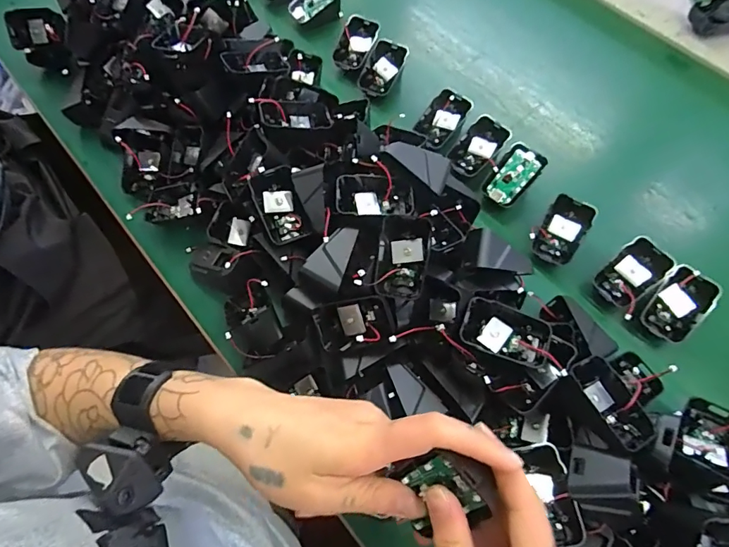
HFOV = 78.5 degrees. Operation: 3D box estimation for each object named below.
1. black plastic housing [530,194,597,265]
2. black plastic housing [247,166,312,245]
[{"bbox_3d":[0.201,-0.045,0.459,0.046,0.017,0.068,30,98,12],"label":"black plastic housing"},{"bbox_3d":[-0.081,-0.065,0.427,0.042,0.029,0.068,-17,106,-4],"label":"black plastic housing"}]

